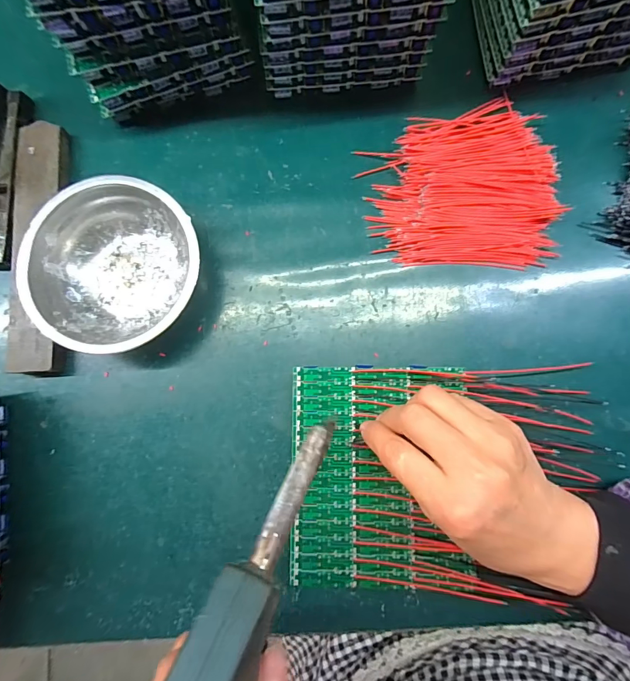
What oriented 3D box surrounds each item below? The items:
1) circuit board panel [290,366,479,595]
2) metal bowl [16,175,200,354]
[{"bbox_3d":[0.046,0.094,0.274,0.121,0.010,0.150,0,85,3],"label":"circuit board panel"},{"bbox_3d":[-0.148,-0.055,0.293,0.127,0.039,0.127,0,85,3],"label":"metal bowl"}]

